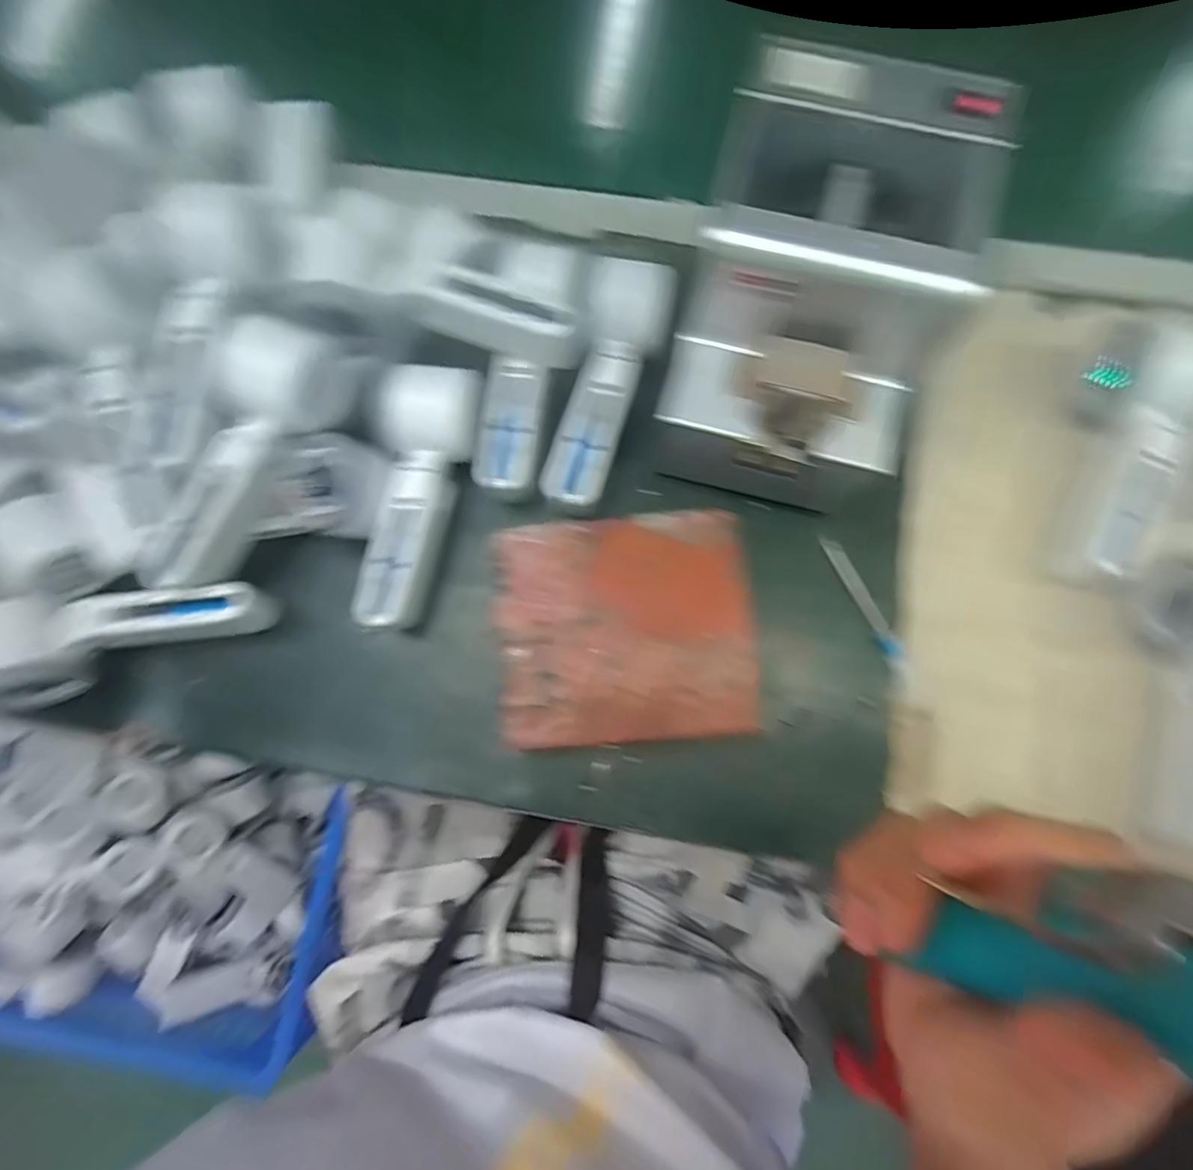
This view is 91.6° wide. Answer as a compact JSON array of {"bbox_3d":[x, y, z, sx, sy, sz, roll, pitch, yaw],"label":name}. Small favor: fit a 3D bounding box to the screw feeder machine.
[{"bbox_3d":[0.115,-0.151,0.327,0.128,0.139,0.175,14,79,3],"label":"screw feeder machine"}]

